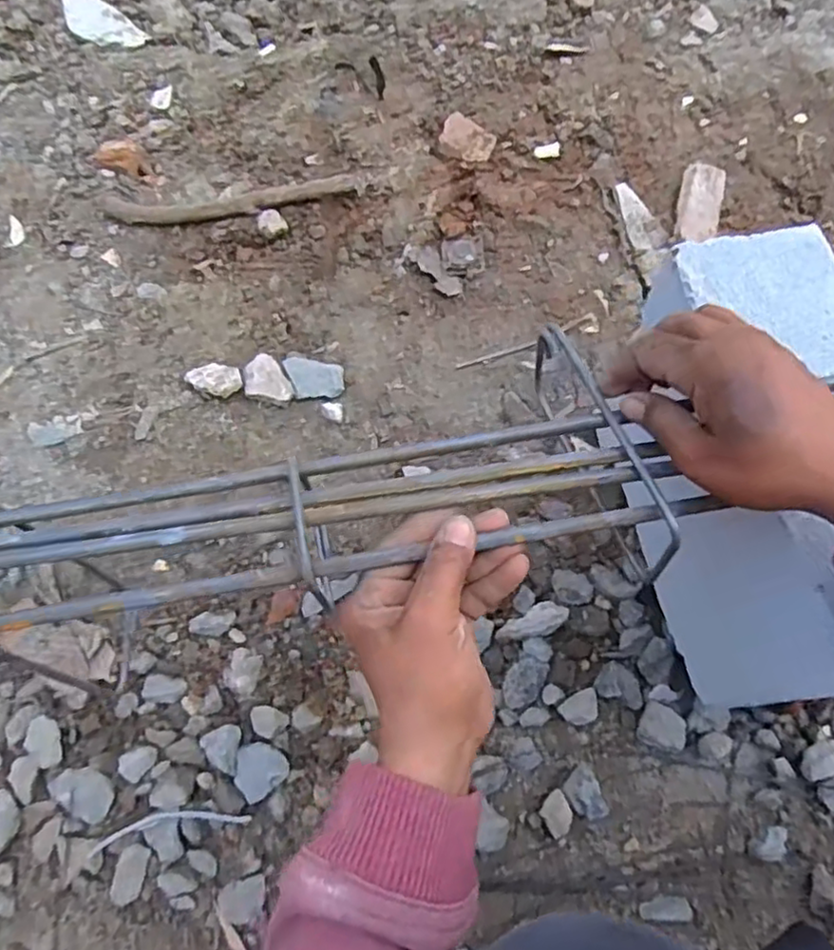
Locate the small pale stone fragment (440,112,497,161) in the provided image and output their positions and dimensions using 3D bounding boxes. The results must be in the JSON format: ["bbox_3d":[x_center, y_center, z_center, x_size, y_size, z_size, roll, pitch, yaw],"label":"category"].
[{"bbox_3d":[0.051,-0.335,0.660,0.056,0.008,0.042,38,75,11],"label":"small pale stone fragment"}]

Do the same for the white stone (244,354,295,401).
[{"bbox_3d":[-0.134,-0.082,0.585,0.035,0.009,0.051,-36,75,-11],"label":"white stone"}]

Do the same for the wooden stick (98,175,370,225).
[{"bbox_3d":[-0.172,-0.260,0.624,0.249,0.022,0.036,-7,72,-2],"label":"wooden stick"}]

